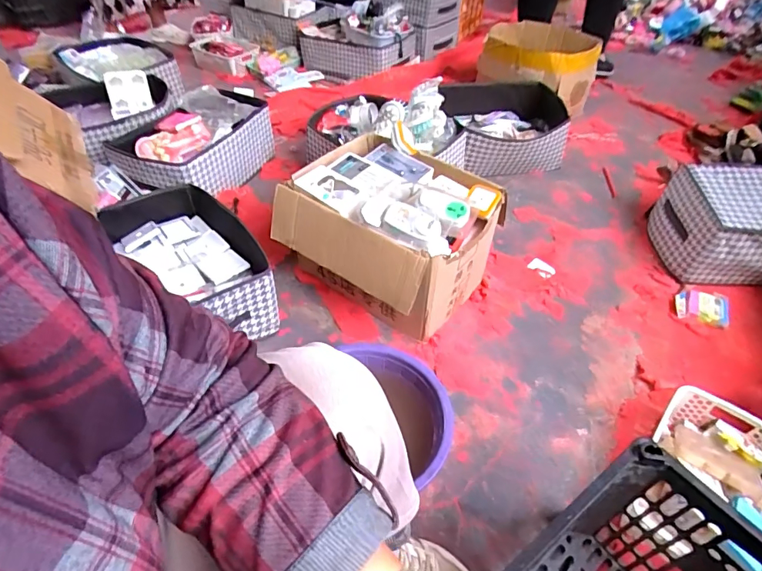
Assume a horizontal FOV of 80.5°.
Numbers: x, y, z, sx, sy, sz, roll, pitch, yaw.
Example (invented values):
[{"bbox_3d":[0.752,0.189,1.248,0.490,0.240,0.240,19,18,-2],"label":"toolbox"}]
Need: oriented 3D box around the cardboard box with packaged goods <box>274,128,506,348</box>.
[{"bbox_3d":[0.015,-0.105,1.001,0.378,0.296,0.316,29,51,25],"label":"cardboard box with packaged goods"}]

